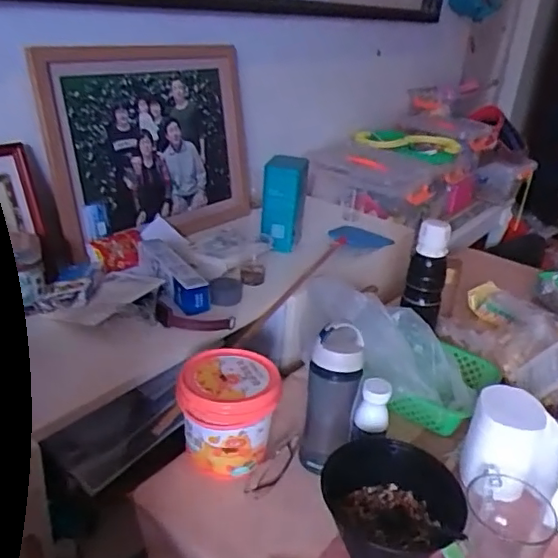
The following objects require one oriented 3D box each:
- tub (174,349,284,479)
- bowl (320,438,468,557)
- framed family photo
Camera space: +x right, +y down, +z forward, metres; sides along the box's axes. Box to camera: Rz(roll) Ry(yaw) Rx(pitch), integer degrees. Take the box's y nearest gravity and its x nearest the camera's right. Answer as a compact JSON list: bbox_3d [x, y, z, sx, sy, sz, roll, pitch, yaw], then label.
[{"bbox_3d":[-0.067,0.181,0.767,0.129,0.124,0.127,4,27,-2],"label":"tub"},{"bbox_3d":[0.141,0.266,0.688,0.173,0.077,0.149,8,27,8],"label":"bowl"},{"bbox_3d":[-0.230,-0.272,1.148,0.040,0.364,0.505,14,26,39],"label":"framed family photo"}]

